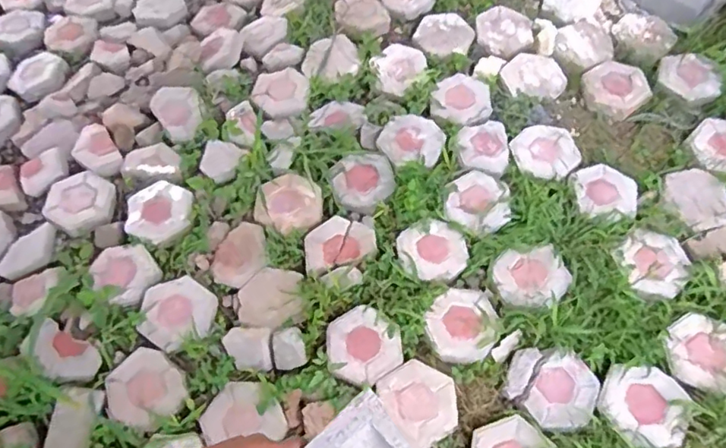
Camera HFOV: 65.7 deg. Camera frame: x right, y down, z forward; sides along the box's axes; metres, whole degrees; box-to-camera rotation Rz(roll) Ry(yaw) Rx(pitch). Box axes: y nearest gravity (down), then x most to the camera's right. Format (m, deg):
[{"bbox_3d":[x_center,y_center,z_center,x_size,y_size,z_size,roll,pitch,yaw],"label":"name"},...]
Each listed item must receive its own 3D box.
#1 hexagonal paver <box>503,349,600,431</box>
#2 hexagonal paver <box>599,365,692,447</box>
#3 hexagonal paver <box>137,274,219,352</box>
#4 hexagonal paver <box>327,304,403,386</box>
[{"bbox_3d":[0.473,0.405,1.407,0.193,0.034,0.213,-37,65,-18],"label":"hexagonal paver"},{"bbox_3d":[0.679,0.434,1.354,0.185,0.036,0.188,19,62,13],"label":"hexagonal paver"},{"bbox_3d":[-0.517,0.241,1.560,0.207,0.047,0.203,29,65,18],"label":"hexagonal paver"},{"bbox_3d":[0.003,0.317,1.484,0.188,0.028,0.197,-6,59,-1],"label":"hexagonal paver"}]

